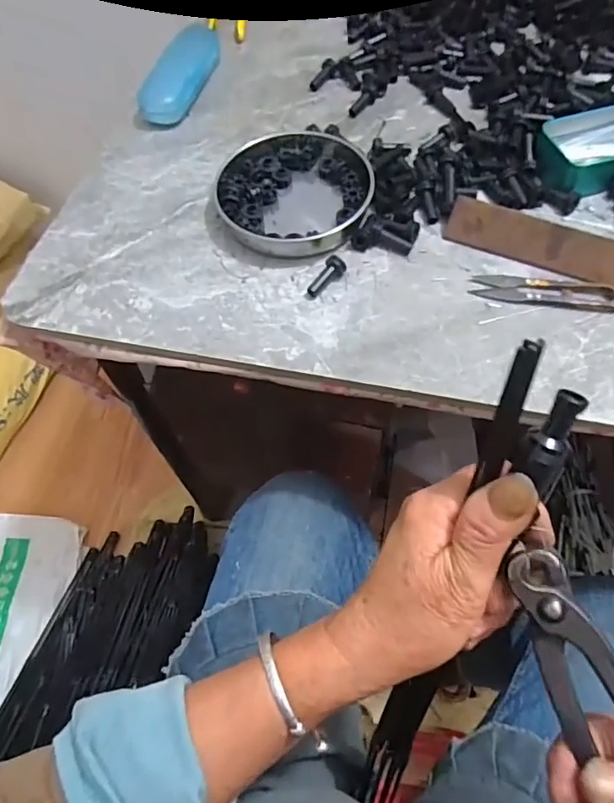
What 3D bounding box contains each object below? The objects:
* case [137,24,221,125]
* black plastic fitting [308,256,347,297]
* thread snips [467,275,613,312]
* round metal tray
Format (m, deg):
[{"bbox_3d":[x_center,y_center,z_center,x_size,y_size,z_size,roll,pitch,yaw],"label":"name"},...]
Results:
[{"bbox_3d":[-0.136,-0.361,0.580,0.046,0.029,0.153,13,62,10],"label":"case"},{"bbox_3d":[0.015,-0.103,0.437,0.013,0.011,0.039,39,84,21],"label":"black plastic fitting"},{"bbox_3d":[0.193,-0.090,0.424,0.117,0.009,0.029,8,62,7],"label":"thread snips"},{"bbox_3d":[-0.011,-0.195,0.483,0.133,0.025,0.136,-1,61,2],"label":"round metal tray"}]

